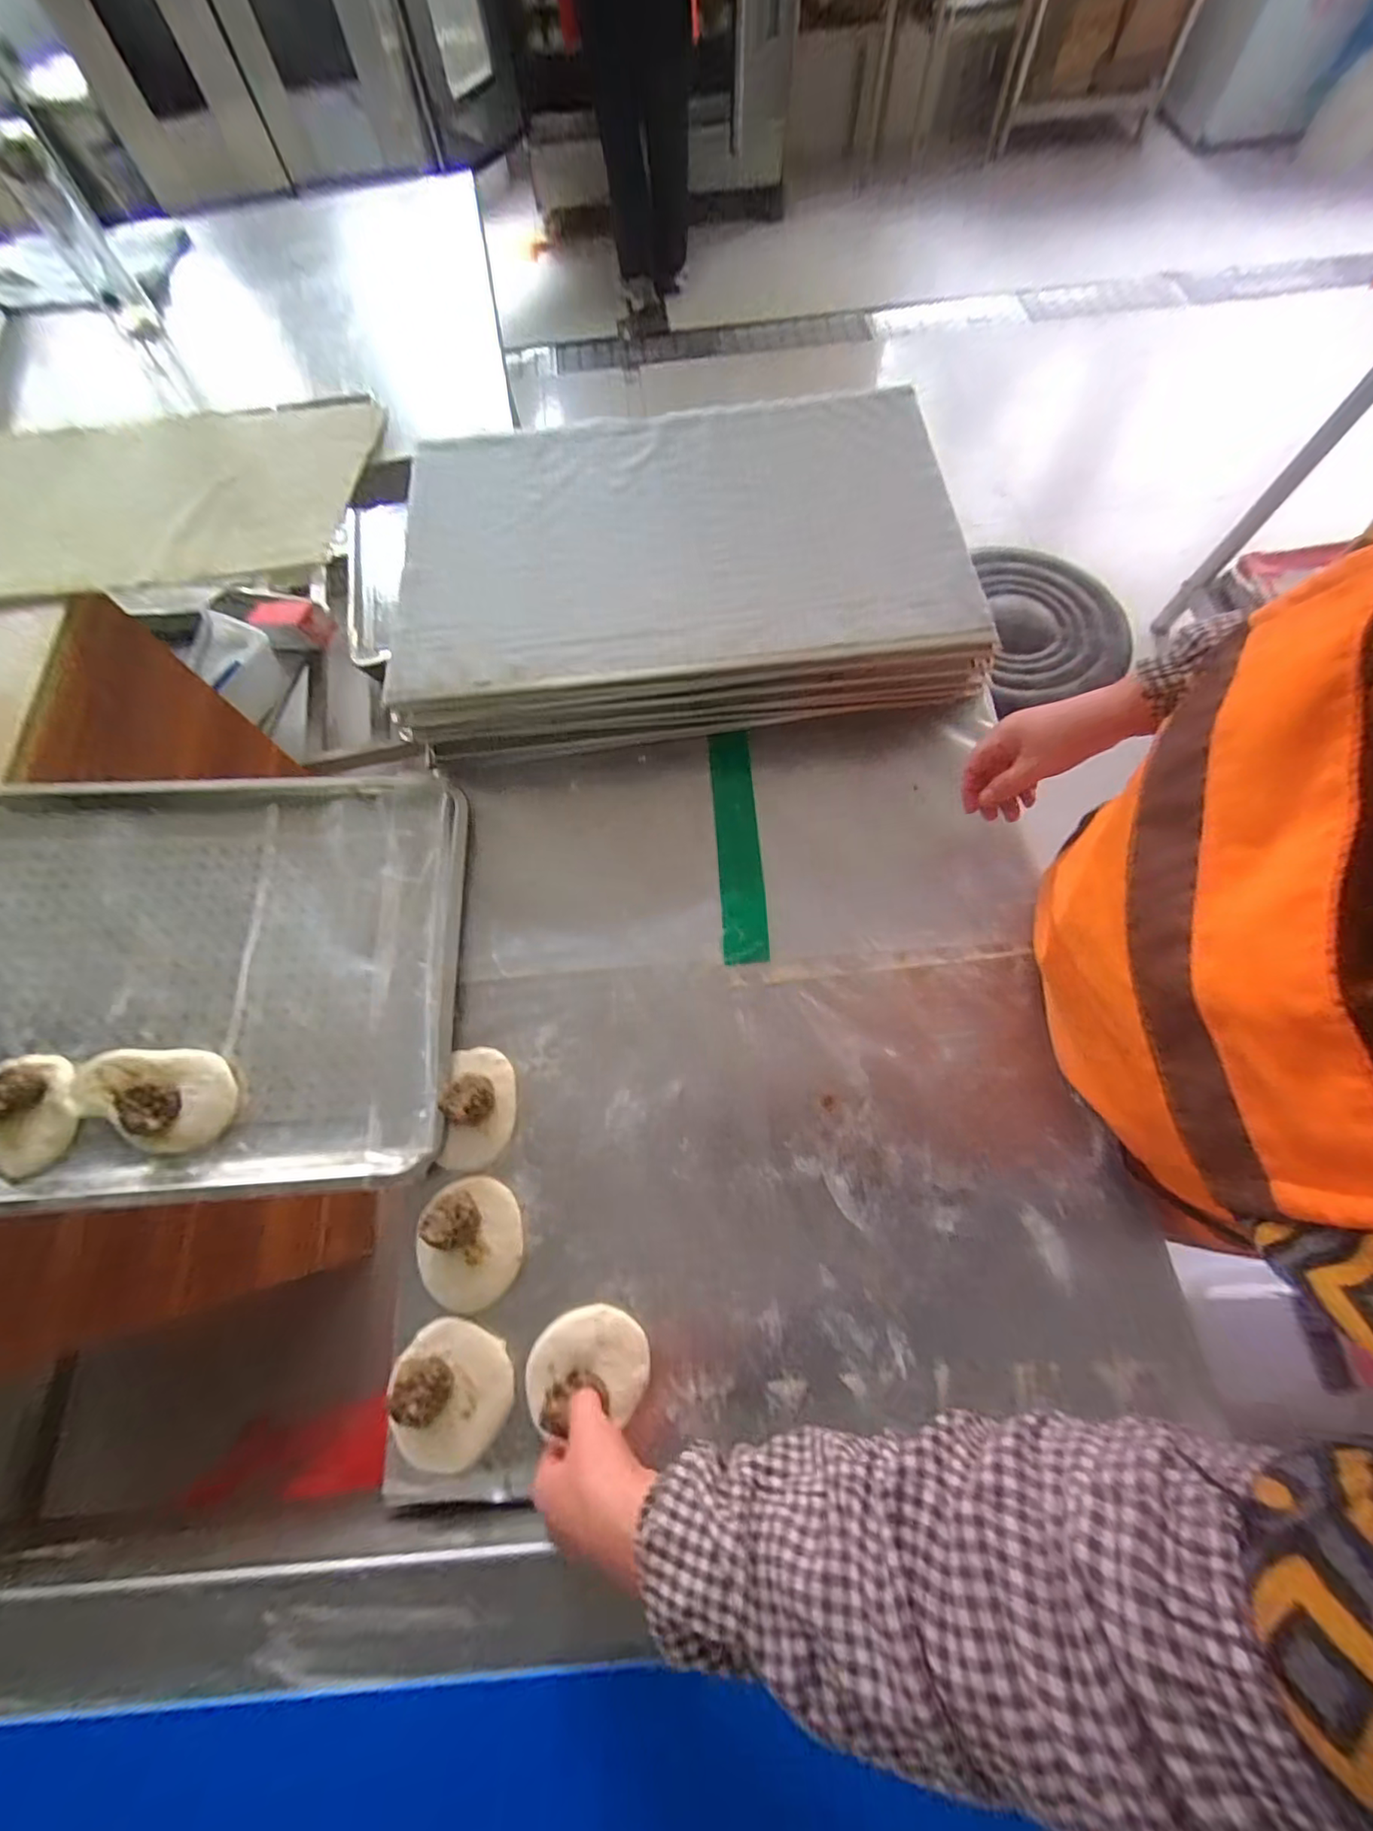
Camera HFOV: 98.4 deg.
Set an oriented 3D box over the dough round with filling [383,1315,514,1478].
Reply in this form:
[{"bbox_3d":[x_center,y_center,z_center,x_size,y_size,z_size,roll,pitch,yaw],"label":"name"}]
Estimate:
[{"bbox_3d":[-0.176,0.350,0.435,0.086,0.025,0.086,-1,68,2],"label":"dough round with filling"}]

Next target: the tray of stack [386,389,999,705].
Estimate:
[{"bbox_3d":[-0.009,-0.420,0.649,0.597,0.028,0.399,-6,67,-3],"label":"tray of stack"}]

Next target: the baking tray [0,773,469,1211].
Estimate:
[{"bbox_3d":[-0.516,0.050,0.542,0.601,0.031,0.390,-4,68,1],"label":"baking tray"}]

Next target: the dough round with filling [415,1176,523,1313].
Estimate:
[{"bbox_3d":[-0.172,0.257,0.464,0.079,0.026,0.091,-4,68,1],"label":"dough round with filling"}]

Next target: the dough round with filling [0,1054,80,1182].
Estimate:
[{"bbox_3d":[-0.553,0.162,0.487,0.069,0.020,0.101,-19,69,-5],"label":"dough round with filling"}]

